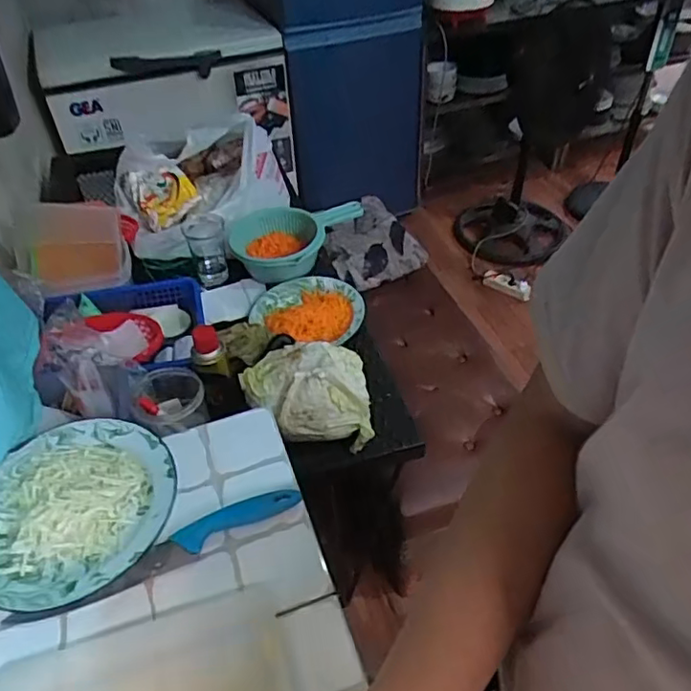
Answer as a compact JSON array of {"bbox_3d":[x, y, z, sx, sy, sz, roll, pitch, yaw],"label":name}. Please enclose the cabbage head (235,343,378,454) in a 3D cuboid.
[{"bbox_3d":[-0.058,0.065,0.856,0.179,0.102,0.122,-5,44,-2],"label":"cabbage head"}]

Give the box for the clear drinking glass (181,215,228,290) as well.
[{"bbox_3d":[-0.269,-0.187,1.147,0.073,0.121,0.071,-14,45,-11],"label":"clear drinking glass"}]

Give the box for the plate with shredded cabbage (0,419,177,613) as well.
[{"bbox_3d":[-0.279,0.169,0.606,0.198,0.034,0.202,-2,44,2],"label":"plate with shredded cabbage"}]

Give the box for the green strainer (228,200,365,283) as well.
[{"bbox_3d":[-0.085,-0.211,1.151,0.267,0.081,0.157,-13,45,-10],"label":"green strainer"}]

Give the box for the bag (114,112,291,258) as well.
[{"bbox_3d":[-0.292,-0.344,1.207,0.345,0.170,0.244,-18,46,-15],"label":"bag"}]

